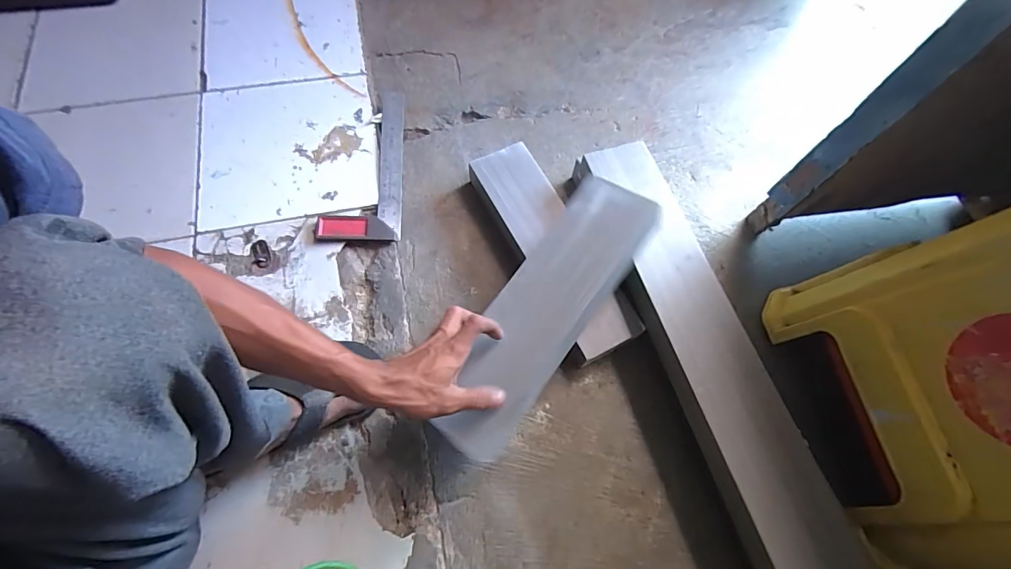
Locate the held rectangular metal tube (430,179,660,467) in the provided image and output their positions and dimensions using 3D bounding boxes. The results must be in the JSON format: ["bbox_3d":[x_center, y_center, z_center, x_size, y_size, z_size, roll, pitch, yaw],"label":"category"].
[{"bbox_3d":[0.049,0.032,0.524,0.113,0.046,0.364,31,78,10],"label":"held rectangular metal tube"}]

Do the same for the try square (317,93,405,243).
[{"bbox_3d":[-0.238,-0.215,0.736,0.125,0.020,0.311,-1,67,-4],"label":"try square"}]

